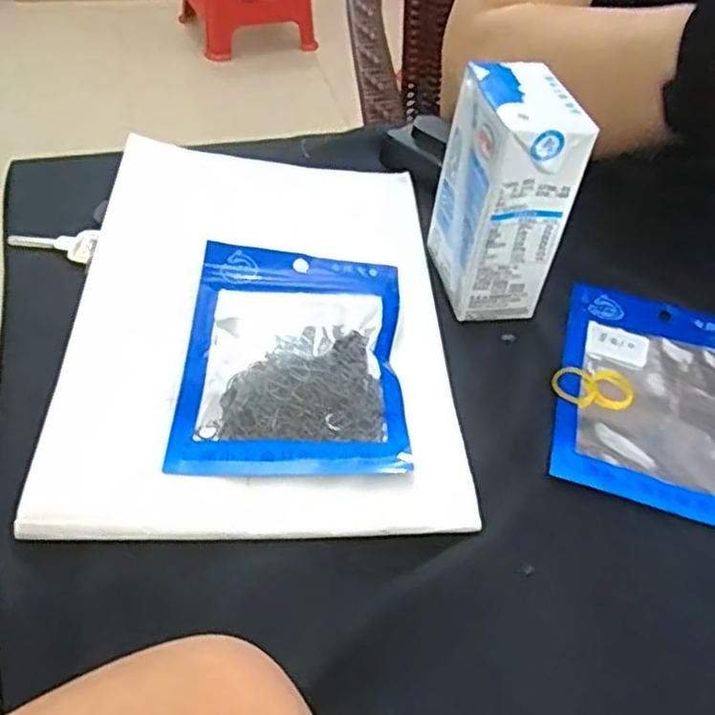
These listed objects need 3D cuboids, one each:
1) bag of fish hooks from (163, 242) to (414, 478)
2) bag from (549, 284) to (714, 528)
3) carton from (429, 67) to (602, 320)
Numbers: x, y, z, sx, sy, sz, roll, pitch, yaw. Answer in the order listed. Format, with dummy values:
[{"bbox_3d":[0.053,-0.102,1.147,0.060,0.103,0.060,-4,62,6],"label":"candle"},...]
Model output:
[{"bbox_3d":[-0.027,-0.003,0.318,0.093,0.011,0.125,2,47,-5],"label":"bag of fish hooks"},{"bbox_3d":[0.147,0.018,0.333,0.099,0.005,0.131,16,47,8],"label":"bag"},{"bbox_3d":[0.069,-0.075,0.338,0.048,0.105,0.060,-5,47,-10],"label":"carton"}]

